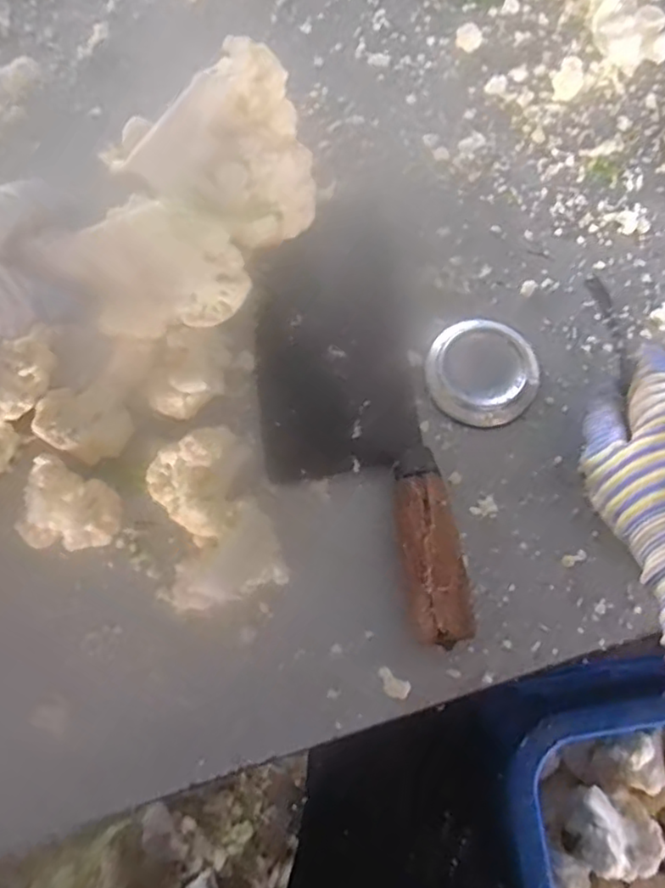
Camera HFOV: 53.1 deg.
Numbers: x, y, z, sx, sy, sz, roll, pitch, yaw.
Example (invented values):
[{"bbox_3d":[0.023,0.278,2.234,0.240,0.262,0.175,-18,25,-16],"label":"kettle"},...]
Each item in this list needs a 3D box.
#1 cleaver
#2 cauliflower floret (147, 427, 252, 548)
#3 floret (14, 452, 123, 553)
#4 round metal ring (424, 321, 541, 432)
[{"bbox_3d":[0.008,-0.026,0.362,0.095,0.028,0.257,-5,73,0],"label":"cleaver"},{"bbox_3d":[-0.064,0.019,0.346,0.052,0.033,0.052,0,73,1],"label":"cauliflower floret"},{"bbox_3d":[-0.136,0.033,0.344,0.049,0.036,0.044,13,74,5],"label":"floret"},{"bbox_3d":[0.084,-0.040,0.372,0.060,0.015,0.059,0,73,1],"label":"round metal ring"}]

